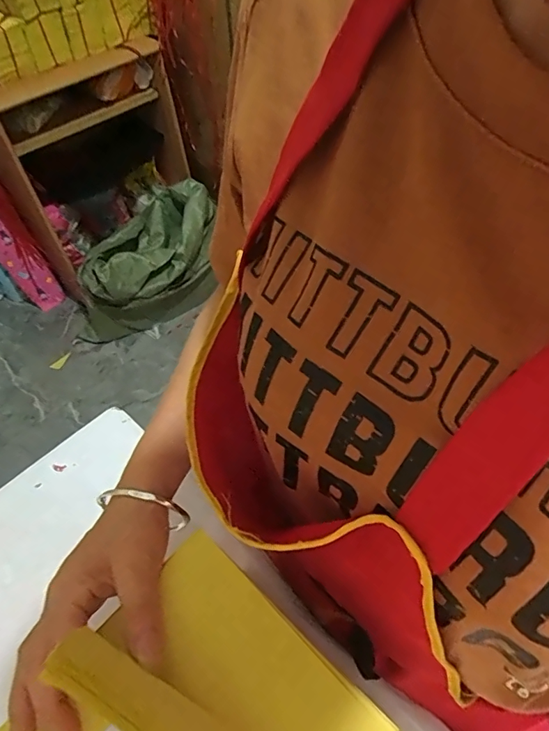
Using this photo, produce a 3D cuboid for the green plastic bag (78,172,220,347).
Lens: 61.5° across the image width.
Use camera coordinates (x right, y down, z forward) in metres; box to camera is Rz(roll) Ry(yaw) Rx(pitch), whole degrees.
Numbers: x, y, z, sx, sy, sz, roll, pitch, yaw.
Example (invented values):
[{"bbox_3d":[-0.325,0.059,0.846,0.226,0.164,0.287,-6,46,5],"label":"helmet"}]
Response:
[{"bbox_3d":[-0.456,-0.353,1.728,0.592,0.400,0.278,-37,56,-22],"label":"green plastic bag"}]

